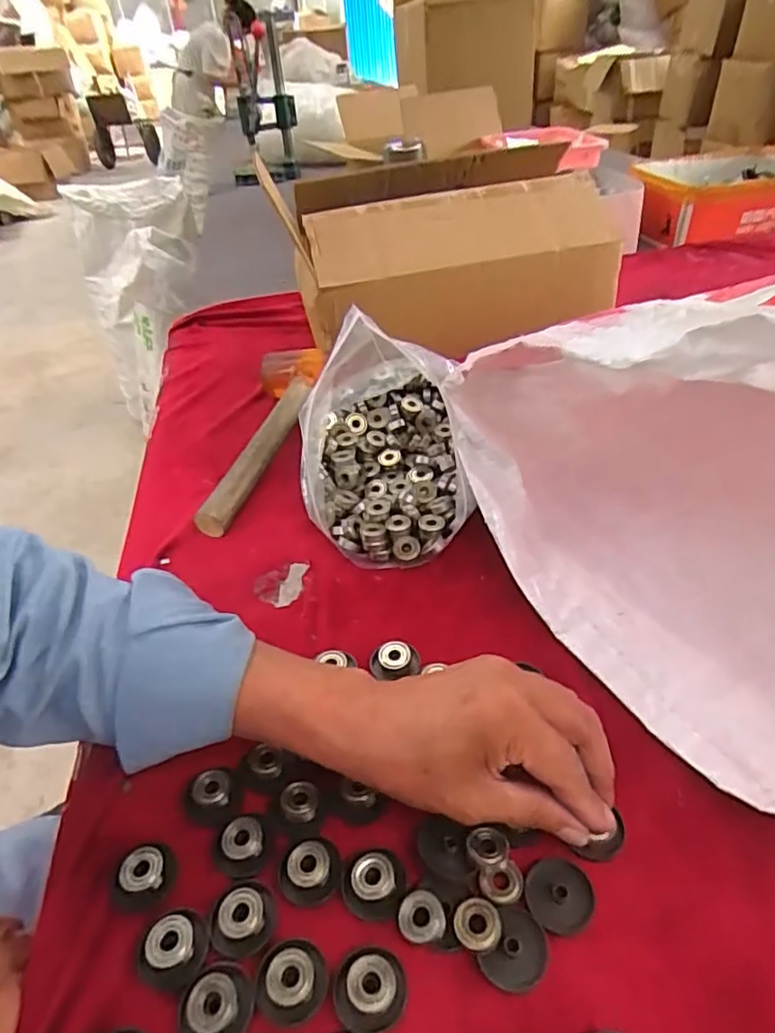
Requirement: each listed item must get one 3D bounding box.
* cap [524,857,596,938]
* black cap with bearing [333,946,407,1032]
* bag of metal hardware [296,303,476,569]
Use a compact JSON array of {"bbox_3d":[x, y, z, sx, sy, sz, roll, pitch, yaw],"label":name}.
[{"bbox_3d":[0.084,0.184,0.301,0.032,0.006,0.032,-3,38,3],"label":"cap"},{"bbox_3d":[-0.008,0.210,0.275,0.032,0.011,0.029,-5,38,1],"label":"black cap with bearing"},{"bbox_3d":[-0.008,-0.086,0.544,0.146,0.128,0.244,-7,38,-2],"label":"bag of metal hardware"}]

